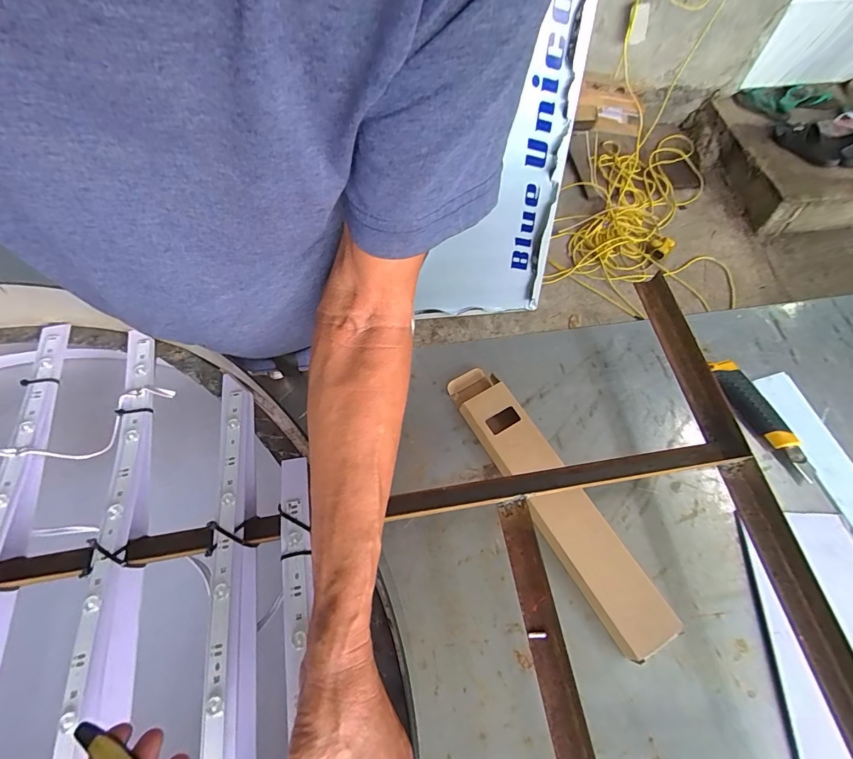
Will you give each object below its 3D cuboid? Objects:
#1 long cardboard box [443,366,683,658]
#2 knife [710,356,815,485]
[{"bbox_3d":[0.137,0.127,0.478,0.063,0.033,0.345,-27,68,-13],"label":"long cardboard box"},{"bbox_3d":[0.419,0.048,0.521,0.027,0.026,0.165,-23,67,-11],"label":"knife"}]

